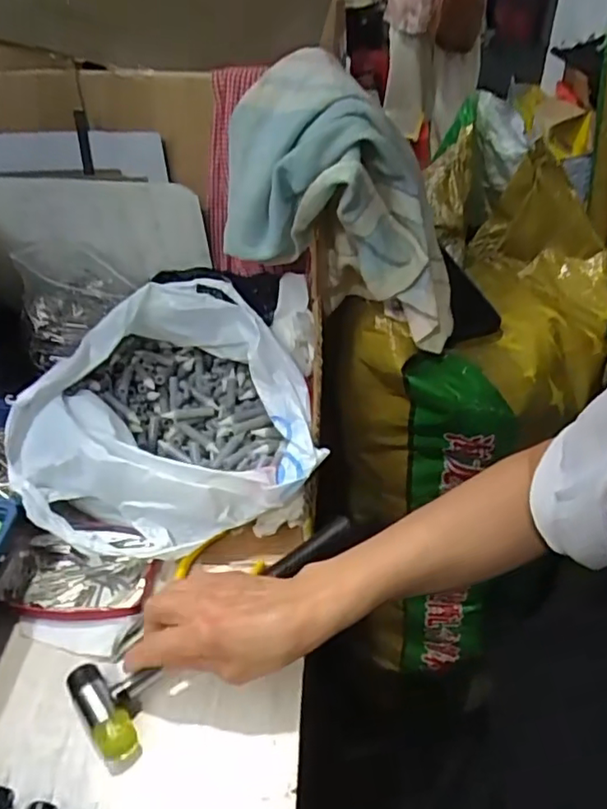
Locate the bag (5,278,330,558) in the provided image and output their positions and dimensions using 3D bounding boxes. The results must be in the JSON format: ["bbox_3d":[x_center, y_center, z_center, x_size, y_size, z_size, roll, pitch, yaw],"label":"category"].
[{"bbox_3d":[-0.128,0.000,0.533,0.247,0.122,0.233,-12,41,-13],"label":"bag"}]

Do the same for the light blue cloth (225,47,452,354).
[{"bbox_3d":[0.028,-0.162,0.493,0.196,0.185,0.092,23,45,26],"label":"light blue cloth"}]

